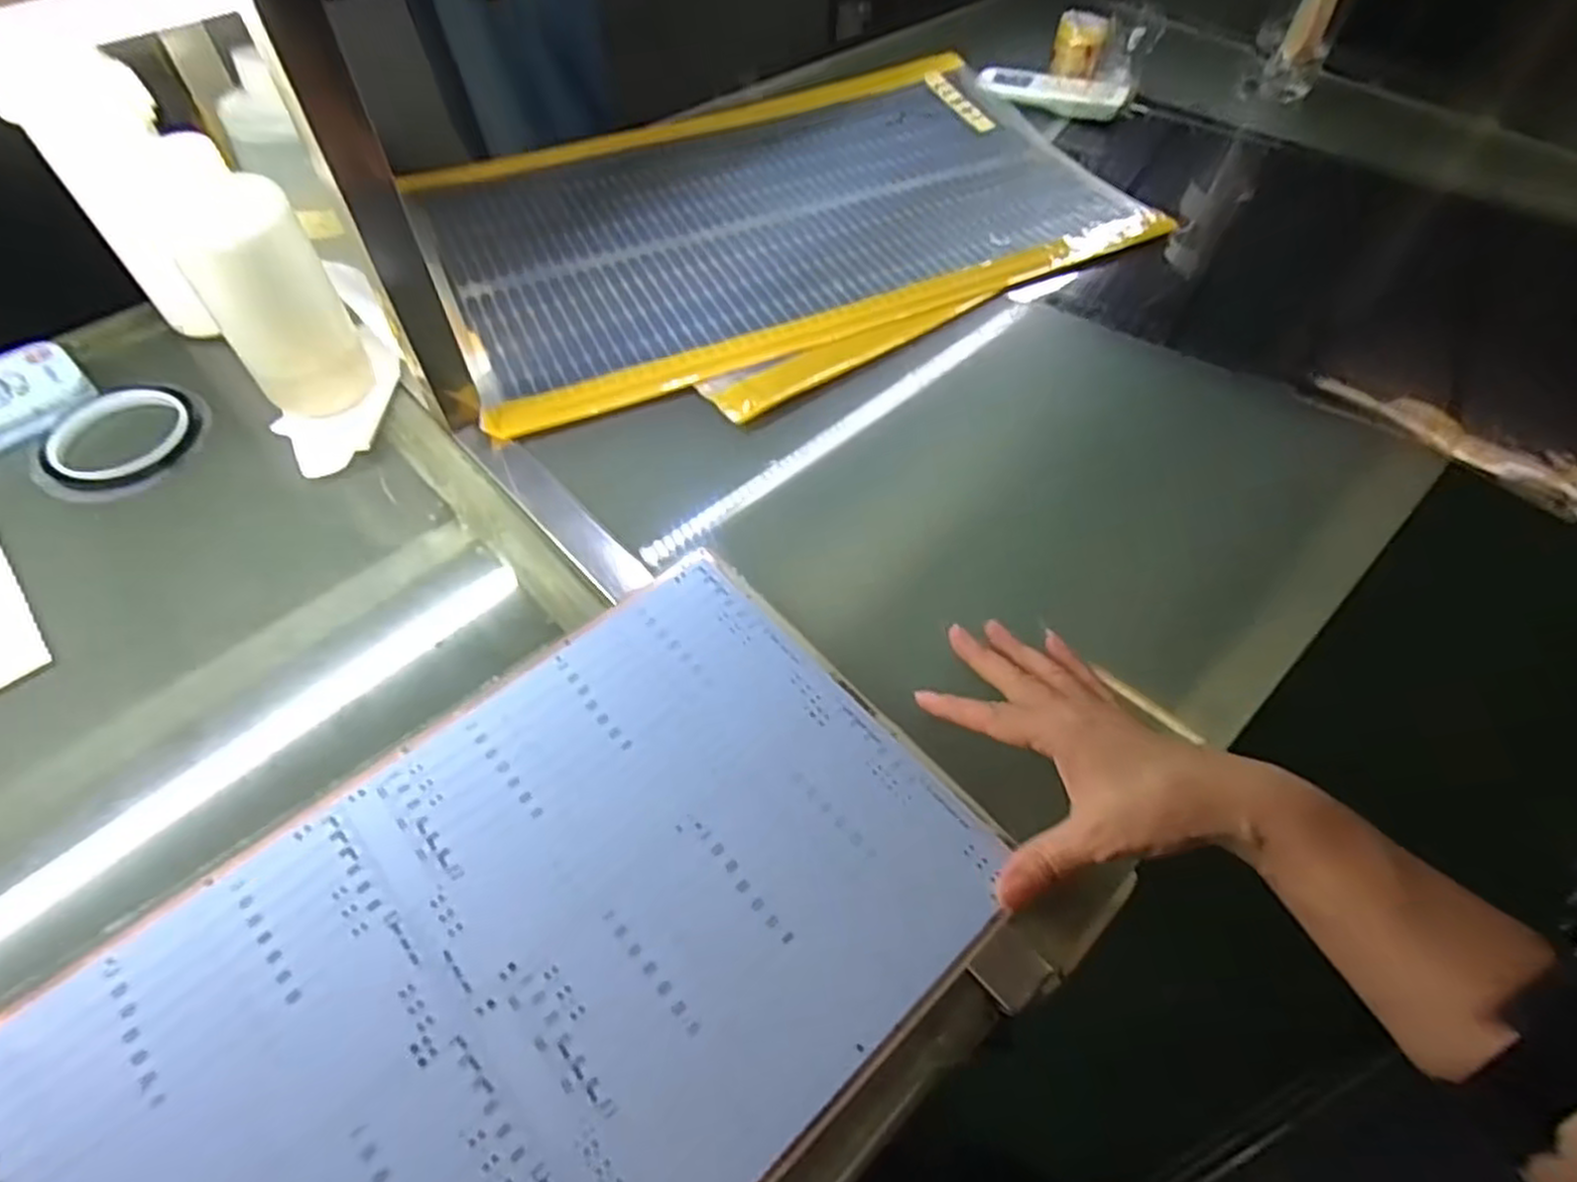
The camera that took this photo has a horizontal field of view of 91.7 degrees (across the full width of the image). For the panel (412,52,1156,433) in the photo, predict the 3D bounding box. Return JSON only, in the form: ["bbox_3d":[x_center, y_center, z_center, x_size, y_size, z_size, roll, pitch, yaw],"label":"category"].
[{"bbox_3d":[-0.003,-0.374,0.729,0.647,0.012,0.420,-21,58,-15],"label":"panel"}]

